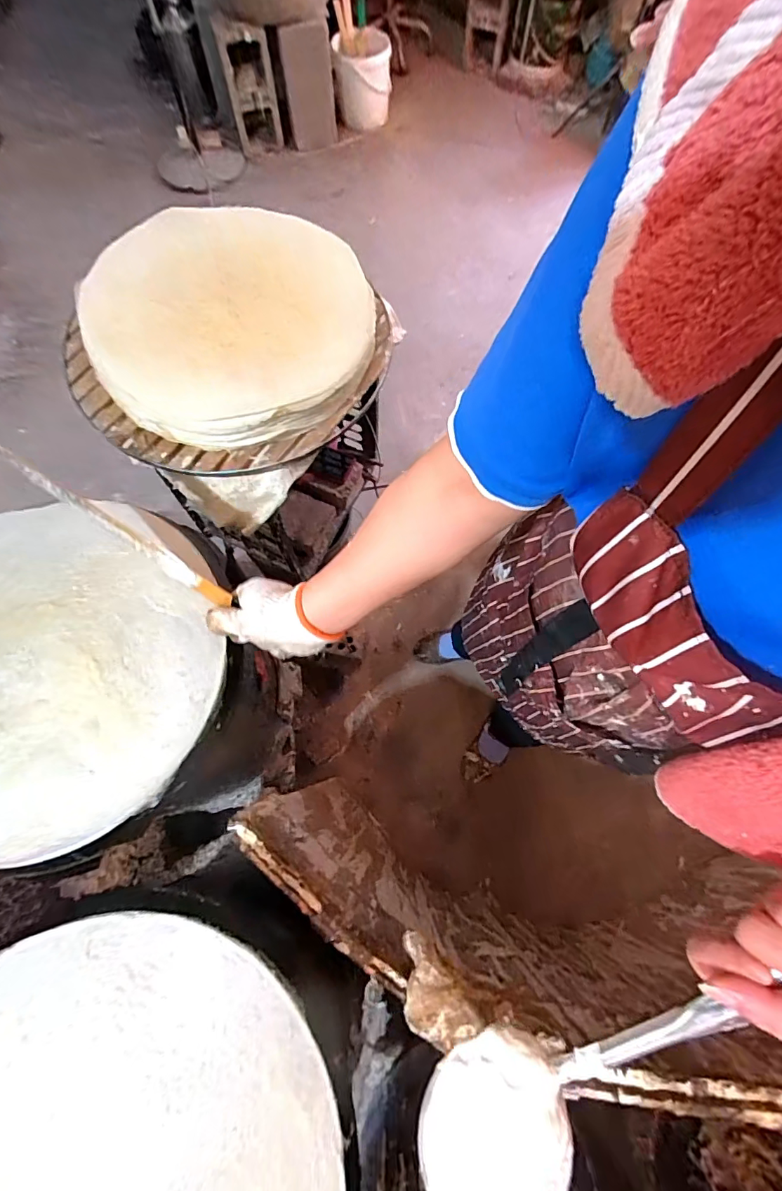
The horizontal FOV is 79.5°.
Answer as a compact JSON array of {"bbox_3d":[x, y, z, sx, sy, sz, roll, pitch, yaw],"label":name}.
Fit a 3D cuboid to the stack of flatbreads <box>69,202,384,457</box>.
[{"bbox_3d":[-0.213,-0.384,0.651,0.365,0.066,0.377,18,71,4],"label":"stack of flatbreads"}]

